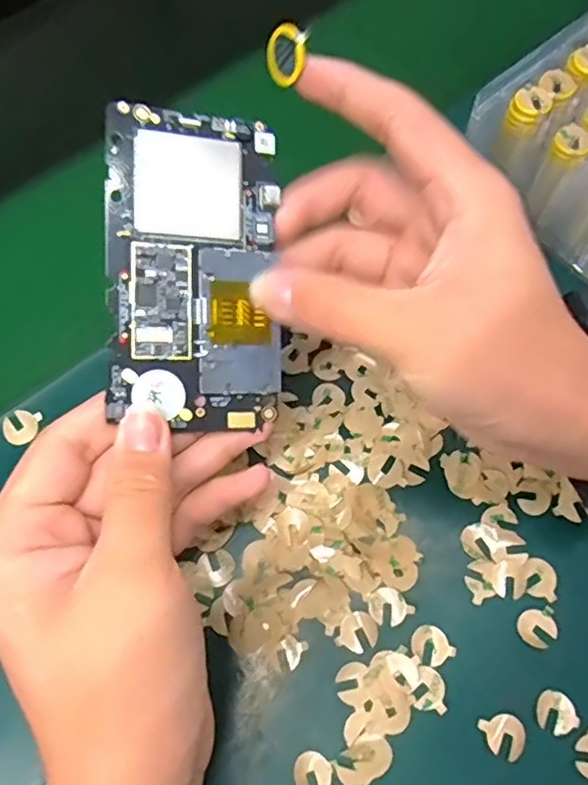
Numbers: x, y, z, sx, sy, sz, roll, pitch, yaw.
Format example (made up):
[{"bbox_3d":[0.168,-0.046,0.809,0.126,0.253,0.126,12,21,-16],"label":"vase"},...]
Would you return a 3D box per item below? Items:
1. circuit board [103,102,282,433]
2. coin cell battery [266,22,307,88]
[{"bbox_3d":[-0.039,-0.049,0.239,0.065,0.006,0.122,0,87,-15],"label":"circuit board"},{"bbox_3d":[-0.004,-0.131,0.235,0.004,0.022,0.019,-23,68,-34],"label":"coin cell battery"}]

